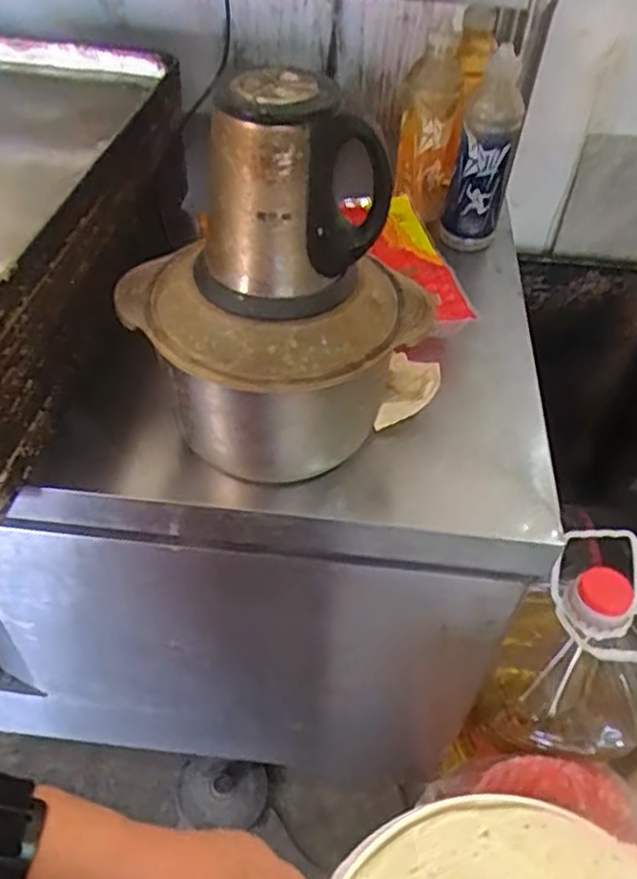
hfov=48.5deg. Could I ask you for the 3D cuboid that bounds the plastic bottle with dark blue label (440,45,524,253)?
[{"bbox_3d":[0.203,-0.348,0.869,0.074,0.219,0.085,14,48,10],"label":"plastic bottle with dark blue label"}]

